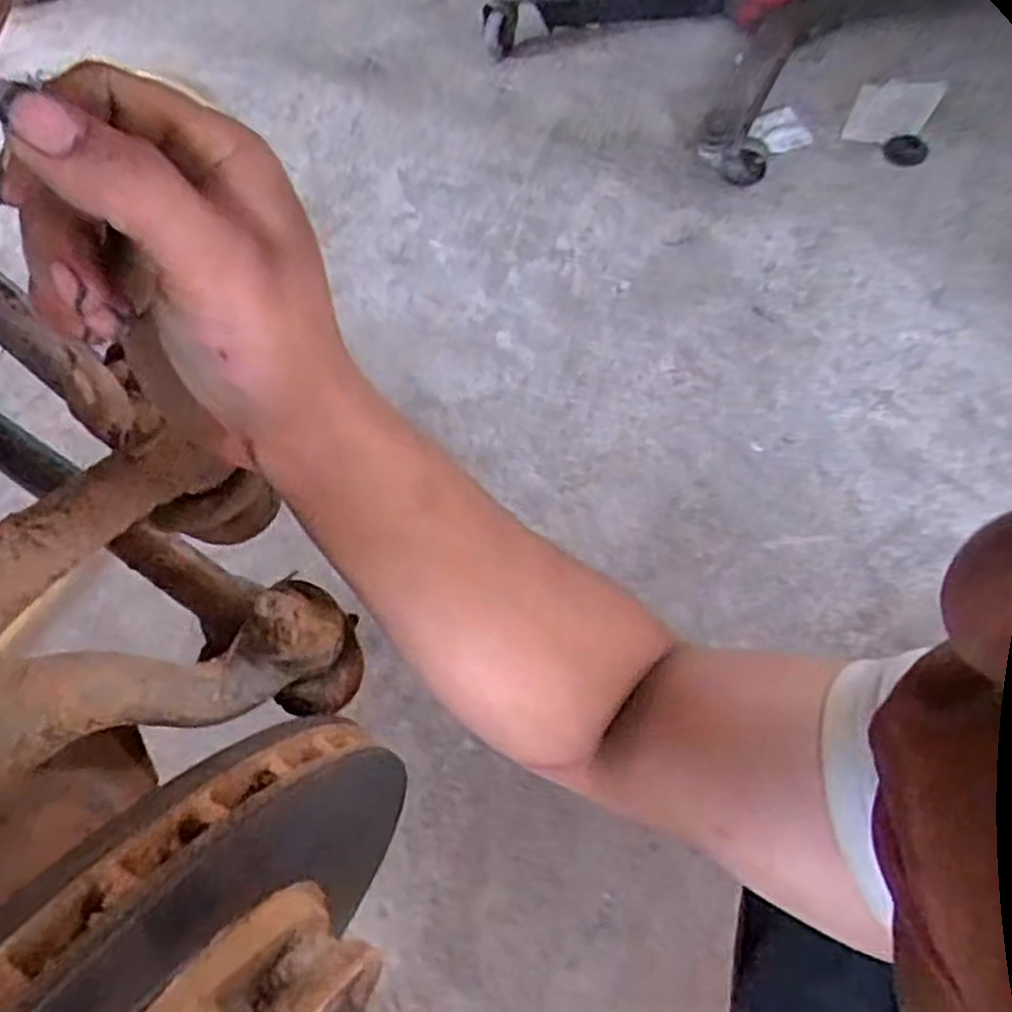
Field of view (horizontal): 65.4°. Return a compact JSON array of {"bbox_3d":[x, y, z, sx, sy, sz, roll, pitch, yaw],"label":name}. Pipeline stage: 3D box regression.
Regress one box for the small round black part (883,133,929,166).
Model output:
[{"bbox_3d":[0.612,-0.544,1.208,0.064,0.012,0.078,25,61,18],"label":"small round black part"}]

